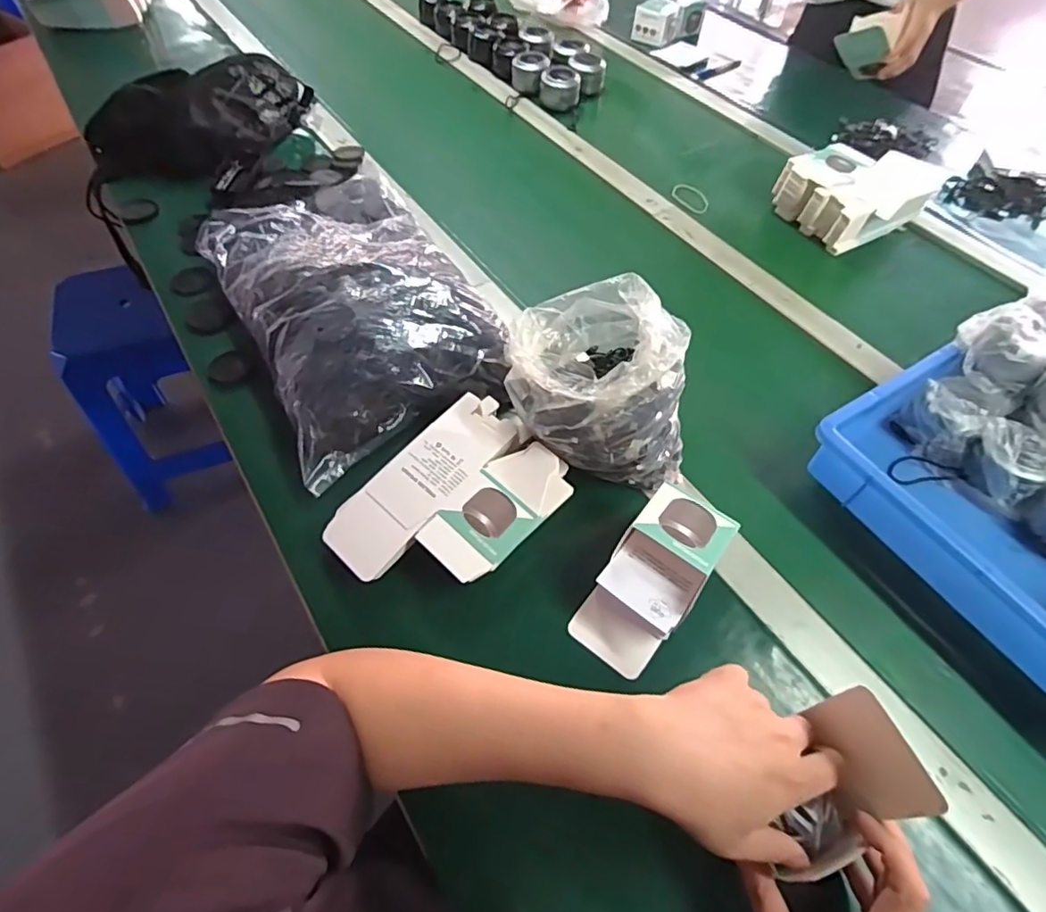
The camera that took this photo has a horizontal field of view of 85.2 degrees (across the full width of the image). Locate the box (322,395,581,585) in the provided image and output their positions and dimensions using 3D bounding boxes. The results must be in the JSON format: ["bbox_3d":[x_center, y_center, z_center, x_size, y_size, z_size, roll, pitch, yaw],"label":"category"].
[{"bbox_3d":[-0.067,0.042,0.555,0.154,0.054,0.220,38,62,22],"label":"box"}]

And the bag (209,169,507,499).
[{"bbox_3d":[-0.224,-0.219,0.718,0.274,0.086,0.491,-25,60,-18],"label":"bag"}]

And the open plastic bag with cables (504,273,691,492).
[{"bbox_3d":[0.076,-0.075,0.575,0.175,0.147,0.144,1,55,-1],"label":"open plastic bag with cables"}]

